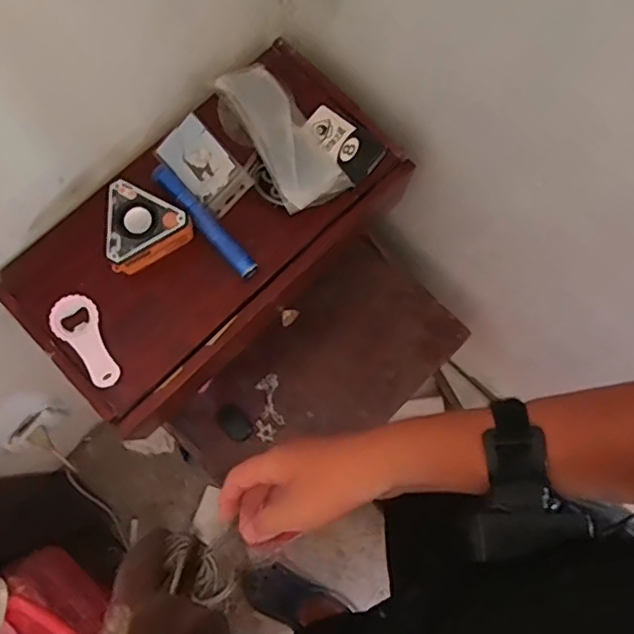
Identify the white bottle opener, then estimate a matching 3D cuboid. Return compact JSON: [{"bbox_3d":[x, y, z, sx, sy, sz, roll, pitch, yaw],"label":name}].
[{"bbox_3d":[-0.230,0.024,0.588,0.045,0.012,0.101,-34,80,-7],"label":"white bottle opener"}]

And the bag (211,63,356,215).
[{"bbox_3d":[-0.040,-0.191,0.613,0.076,0.031,0.174,-34,80,-7],"label":"bag"}]

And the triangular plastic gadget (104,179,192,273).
[{"bbox_3d":[-0.181,-0.083,0.594,0.090,0.033,0.083,28,79,5],"label":"triangular plastic gadget"}]

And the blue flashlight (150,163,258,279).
[{"bbox_3d":[-0.118,-0.101,0.610,0.022,0.017,0.155,-40,81,-8],"label":"blue flashlight"}]

